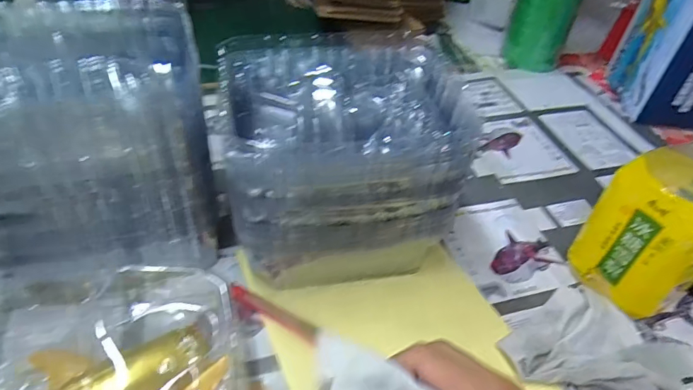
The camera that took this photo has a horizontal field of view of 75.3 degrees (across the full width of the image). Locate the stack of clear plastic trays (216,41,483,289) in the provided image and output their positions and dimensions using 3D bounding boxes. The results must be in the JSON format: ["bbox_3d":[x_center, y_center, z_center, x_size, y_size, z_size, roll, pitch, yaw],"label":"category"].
[{"bbox_3d":[-0.004,-0.028,0.435,0.199,0.184,0.164,-6,45,-14],"label":"stack of clear plastic trays"}]

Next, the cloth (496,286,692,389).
[{"bbox_3d":[0.231,0.135,0.399,0.158,0.038,0.117,-22,50,-27],"label":"cloth"}]

